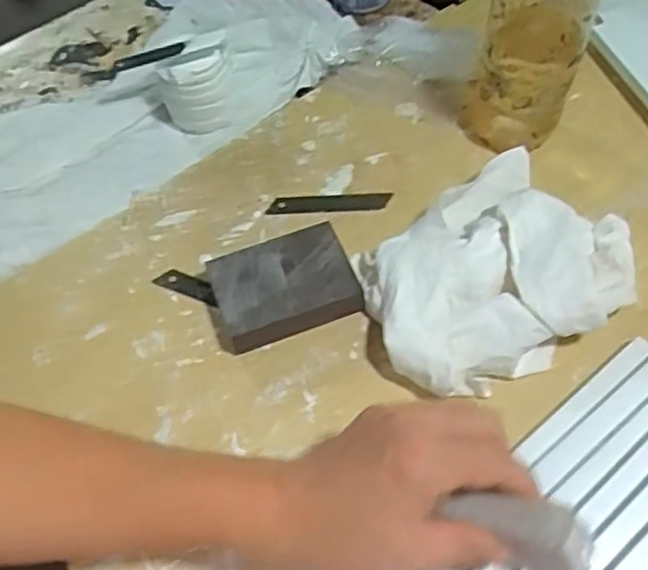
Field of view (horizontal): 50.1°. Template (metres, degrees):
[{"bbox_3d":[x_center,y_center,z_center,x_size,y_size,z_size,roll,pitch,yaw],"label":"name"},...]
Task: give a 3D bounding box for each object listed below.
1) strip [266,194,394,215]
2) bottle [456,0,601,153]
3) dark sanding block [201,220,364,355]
[{"bbox_3d":[0.004,-0.066,0.562,0.097,0.004,0.017,-1,68,3],"label":"strip"},{"bbox_3d":[0.150,-0.187,0.505,0.081,0.207,0.072,10,59,10],"label":"bottle"},{"bbox_3d":[-0.029,0.000,0.503,0.097,0.032,0.070,-19,58,-8],"label":"dark sanding block"}]

